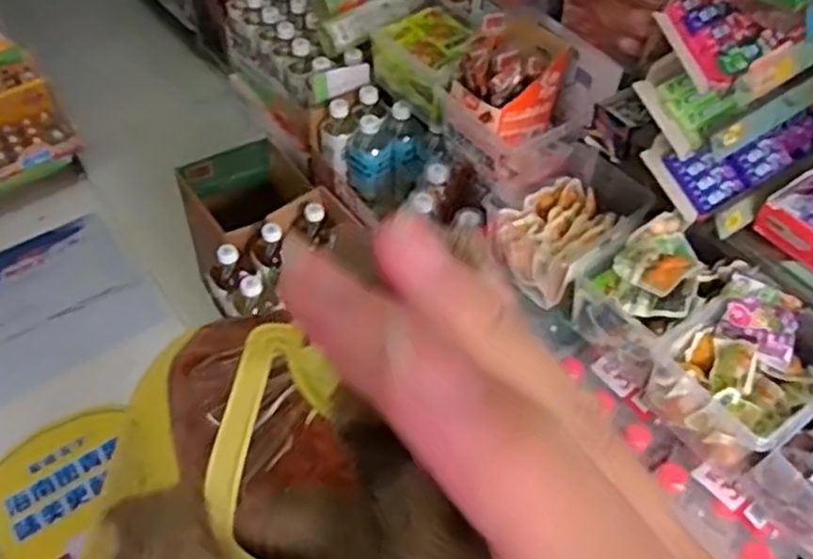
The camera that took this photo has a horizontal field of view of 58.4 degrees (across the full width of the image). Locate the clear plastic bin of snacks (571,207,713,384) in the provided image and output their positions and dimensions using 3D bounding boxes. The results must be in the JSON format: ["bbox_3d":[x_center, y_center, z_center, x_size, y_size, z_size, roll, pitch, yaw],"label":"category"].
[{"bbox_3d":[0.315,0.017,0.954,0.168,0.141,0.144,-34,58,-24],"label":"clear plastic bin of snacks"}]

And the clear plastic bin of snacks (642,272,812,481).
[{"bbox_3d":[0.410,0.105,0.863,0.196,0.142,0.163,-30,57,-22],"label":"clear plastic bin of snacks"}]

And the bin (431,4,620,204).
[{"bbox_3d":[0.173,-0.265,1.092,0.173,0.184,0.201,-27,56,-20],"label":"bin"}]

